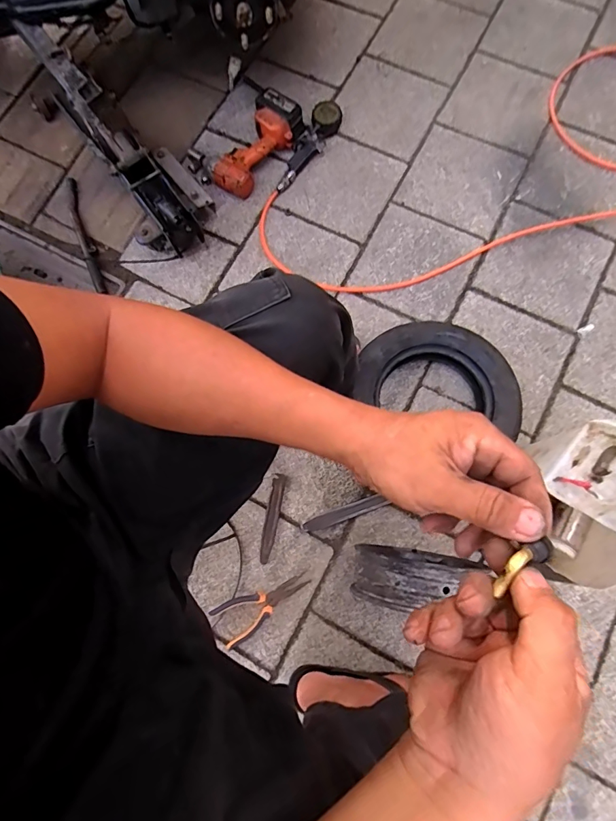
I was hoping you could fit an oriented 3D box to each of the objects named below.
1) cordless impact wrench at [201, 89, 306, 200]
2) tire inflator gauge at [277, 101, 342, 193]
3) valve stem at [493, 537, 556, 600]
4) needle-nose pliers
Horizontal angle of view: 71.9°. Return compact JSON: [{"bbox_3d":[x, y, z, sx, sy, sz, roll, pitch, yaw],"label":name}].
[{"bbox_3d":[-0.126,-0.612,0.983,0.122,0.077,0.248,40,82,9],"label":"cordless impact wrench"},{"bbox_3d":[0.006,-0.629,1.004,0.068,0.039,0.266,28,80,7],"label":"tire inflator gauge"},{"bbox_3d":[0.131,0.094,0.259,0.045,0.012,0.017,-37,80,-4],"label":"valve stem"},{"bbox_3d":[-0.083,0.371,0.805,0.185,0.017,0.077,-27,79,-4],"label":"needle-nose pliers"}]

